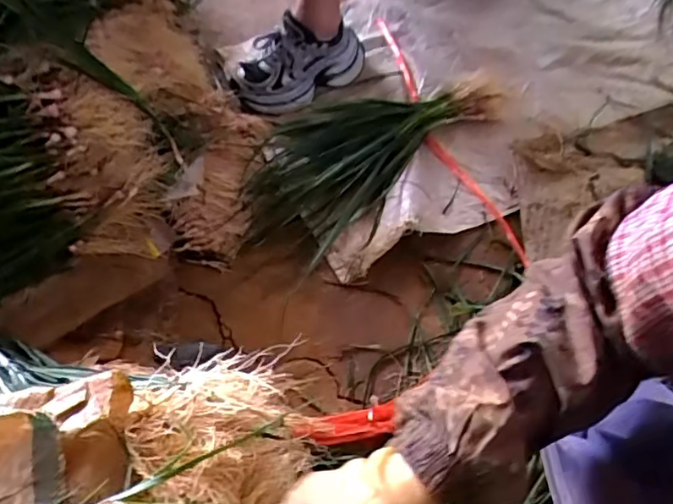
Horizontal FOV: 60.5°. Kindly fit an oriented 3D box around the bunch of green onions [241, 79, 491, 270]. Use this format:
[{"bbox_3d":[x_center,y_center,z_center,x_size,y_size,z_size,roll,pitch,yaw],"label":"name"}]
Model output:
[{"bbox_3d":[0.039,-0.167,0.970,0.455,0.116,0.198,-39,62,-18],"label":"bunch of green onions"}]

